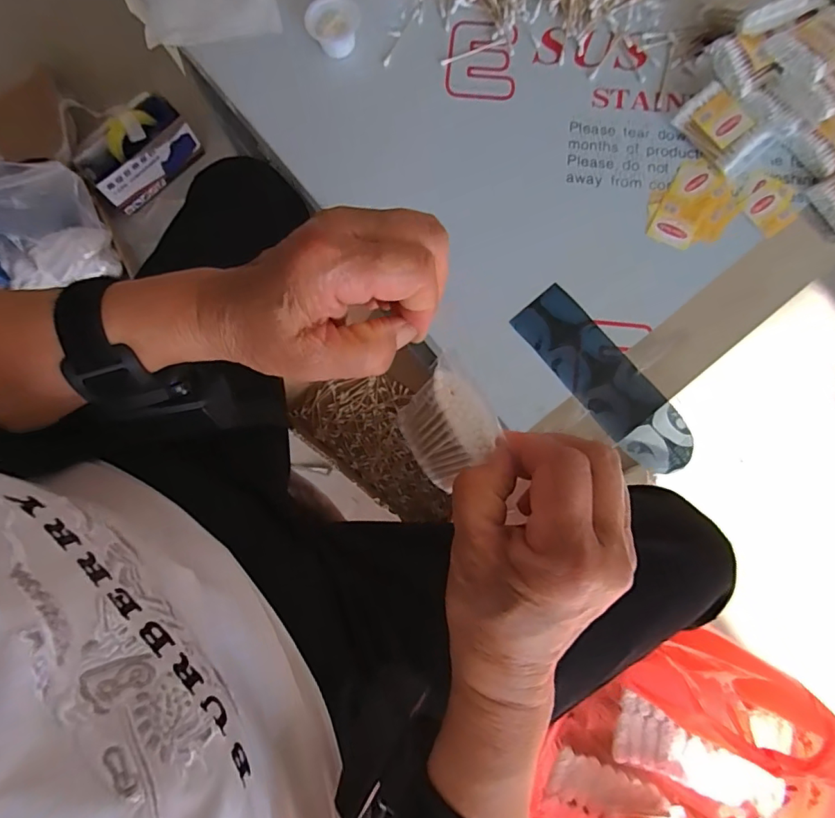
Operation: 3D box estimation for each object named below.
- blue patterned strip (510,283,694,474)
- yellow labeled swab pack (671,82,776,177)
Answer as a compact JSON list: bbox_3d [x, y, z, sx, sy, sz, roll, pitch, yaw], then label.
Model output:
[{"bbox_3d":[0.168,-0.025,0.450,0.058,0.005,0.190,-38,81,-6],"label":"blue patterned strip"},{"bbox_3d":[0.290,-0.266,0.474,0.056,0.023,0.080,-39,81,-7],"label":"yellow labeled swab pack"}]

